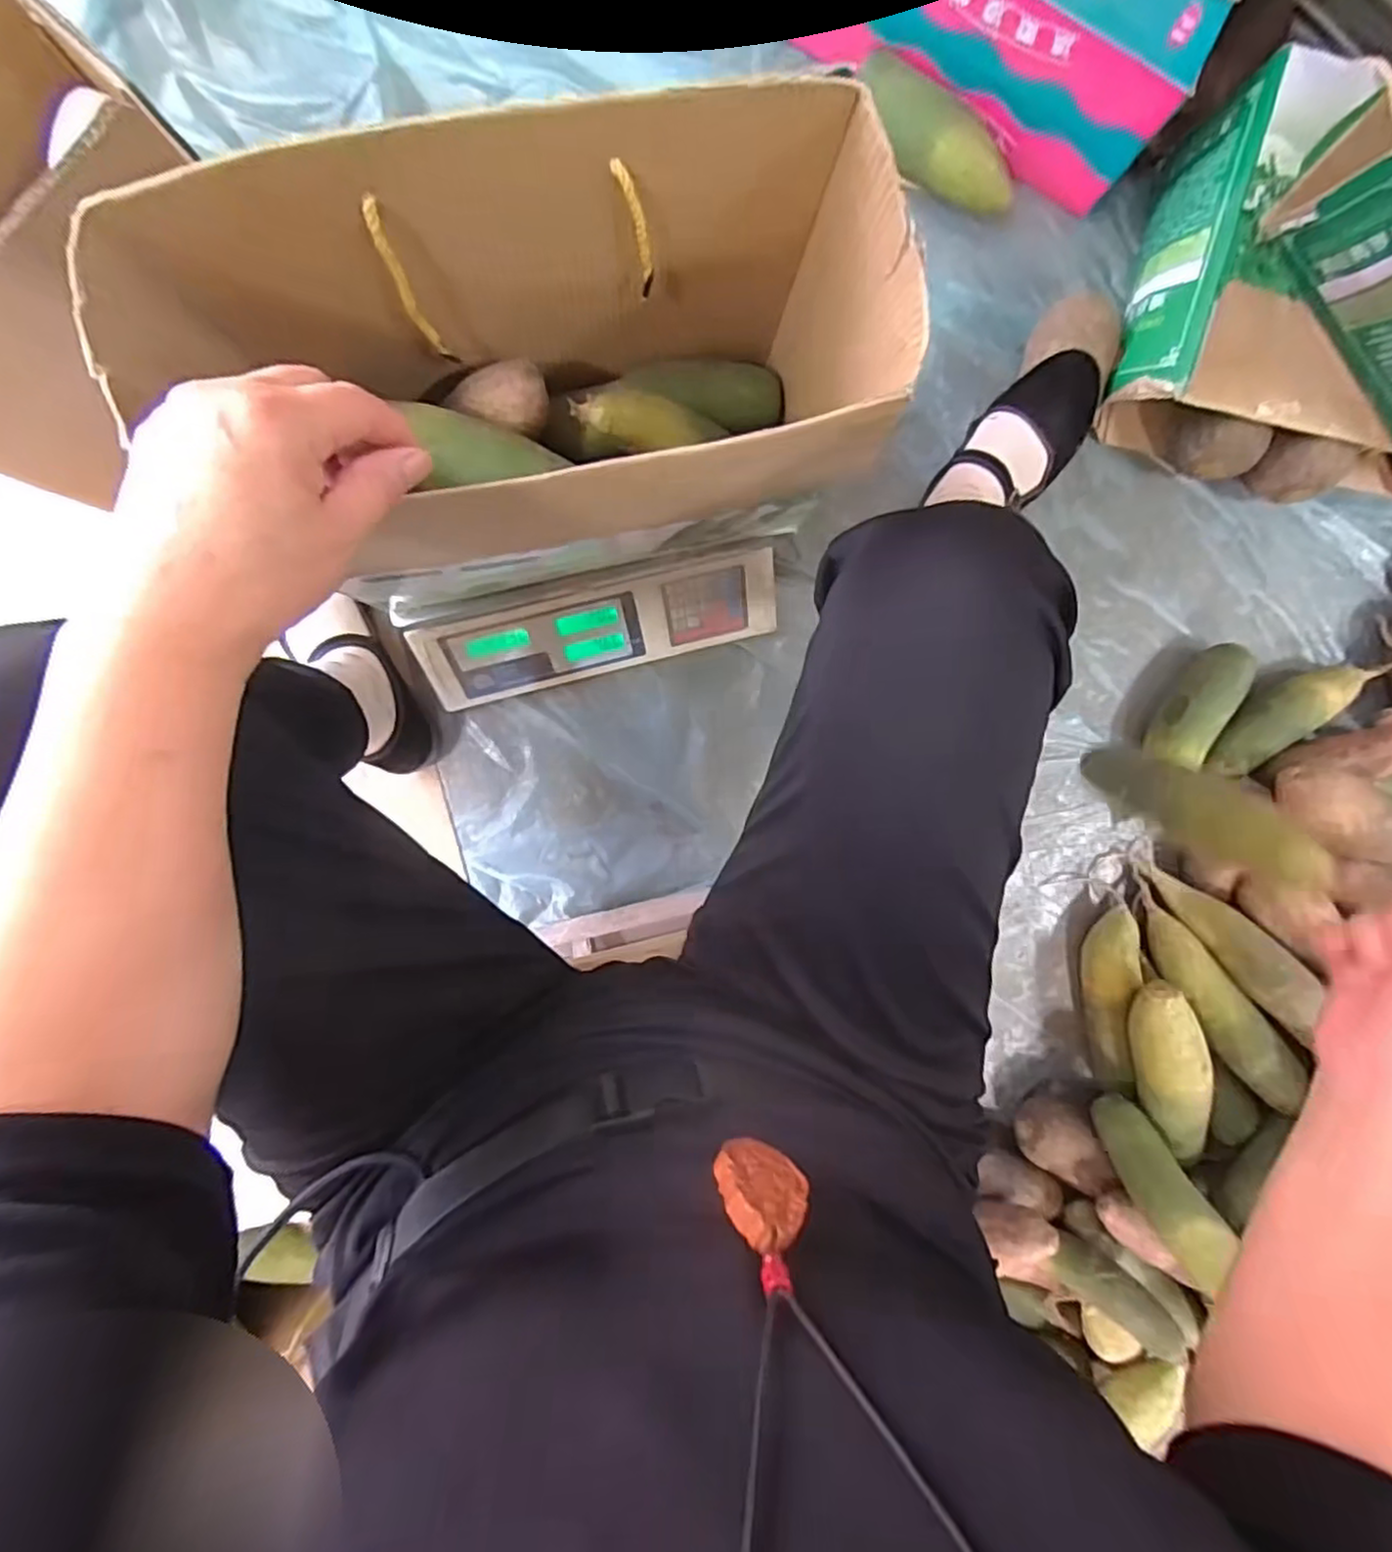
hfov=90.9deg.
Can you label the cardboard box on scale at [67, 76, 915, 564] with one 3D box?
[{"bbox_3d":[-0.085,-0.222,0.420,0.369,0.232,0.179,-10,96,-2],"label":"cardboard box on scale"}]

